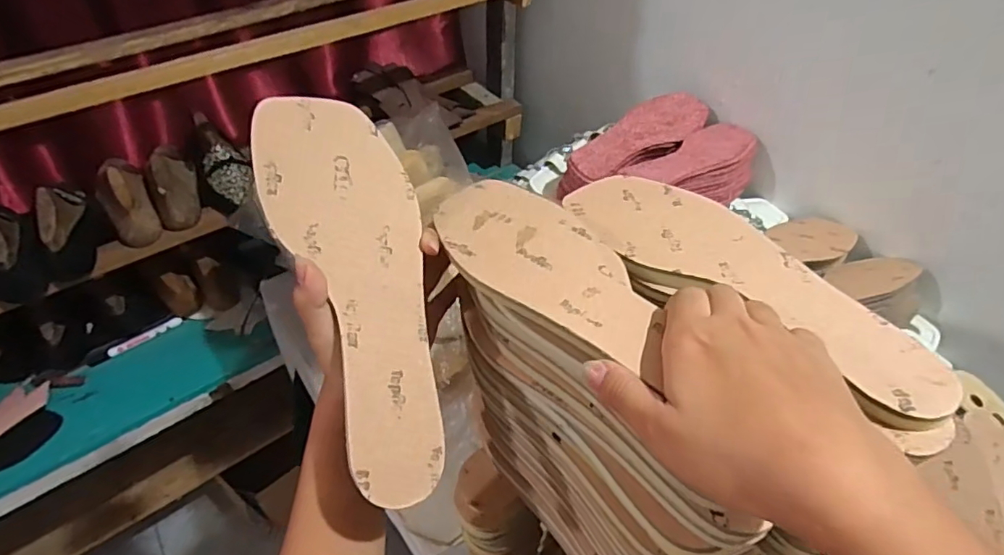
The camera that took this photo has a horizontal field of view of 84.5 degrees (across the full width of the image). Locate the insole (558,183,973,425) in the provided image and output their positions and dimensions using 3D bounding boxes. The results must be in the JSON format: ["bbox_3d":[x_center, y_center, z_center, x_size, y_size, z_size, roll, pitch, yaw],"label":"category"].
[{"bbox_3d":[0.142,-0.007,0.335,0.079,0.007,0.238,-29,49,-26],"label":"insole"}]

